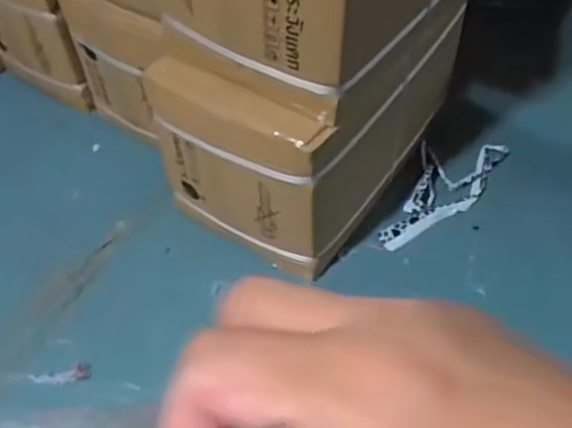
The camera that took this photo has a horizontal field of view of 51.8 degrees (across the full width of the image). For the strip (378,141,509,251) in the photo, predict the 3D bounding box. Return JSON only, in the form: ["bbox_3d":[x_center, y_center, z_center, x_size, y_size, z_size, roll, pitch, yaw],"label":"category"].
[{"bbox_3d":[0.261,-0.040,1.006,0.127,0.020,0.292,26,56,23],"label":"strip"}]

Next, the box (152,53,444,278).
[{"bbox_3d":[0.048,-0.174,0.931,0.263,0.274,0.443,27,56,24],"label":"box"}]

